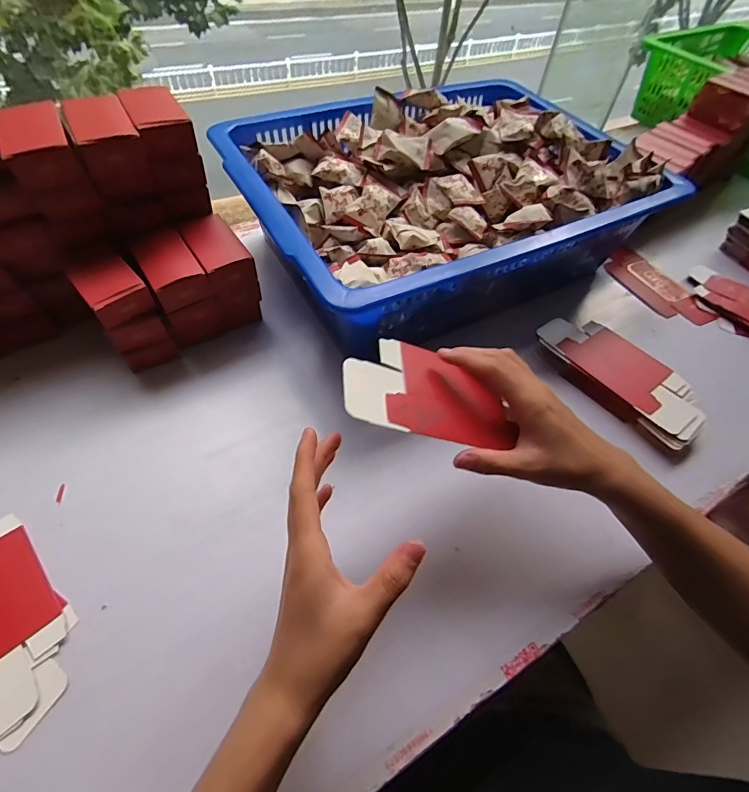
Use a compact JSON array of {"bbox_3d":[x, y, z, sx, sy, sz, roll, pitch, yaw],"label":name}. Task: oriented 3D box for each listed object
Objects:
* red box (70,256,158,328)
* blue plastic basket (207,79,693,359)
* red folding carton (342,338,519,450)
[{"bbox_3d":[-0.258,-0.103,0.406,0.050,0.029,0.058,-36,64,-26],"label":"red box"},{"bbox_3d":[0.088,-0.257,0.527,0.487,0.115,0.363,-21,59,-19],"label":"blue plastic basket"},{"bbox_3d":[0.042,-0.003,0.294,0.137,0.005,0.075,15,52,-23],"label":"red folding carton"}]

